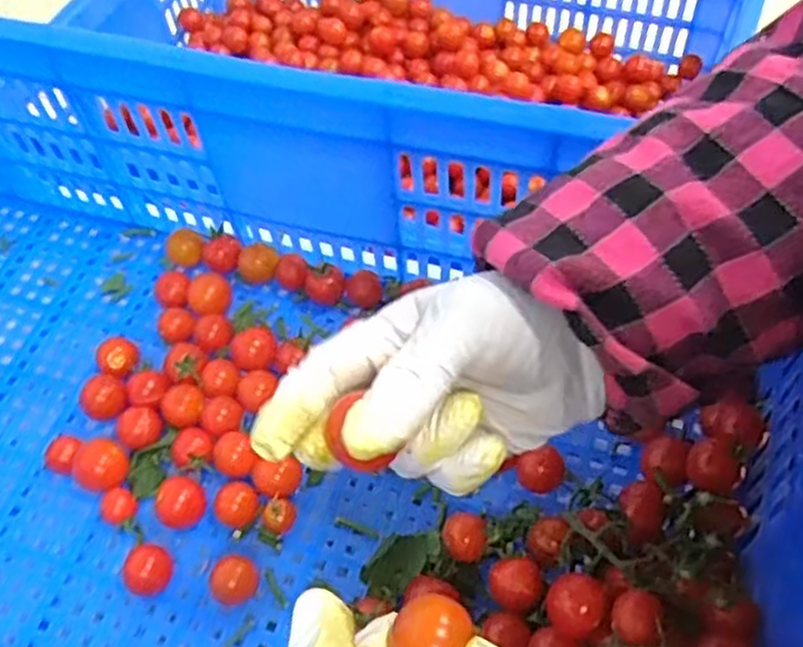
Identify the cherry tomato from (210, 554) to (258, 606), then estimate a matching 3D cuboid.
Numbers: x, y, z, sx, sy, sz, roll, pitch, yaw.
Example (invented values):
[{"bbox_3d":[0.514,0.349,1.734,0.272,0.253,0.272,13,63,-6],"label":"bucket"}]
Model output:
[{"bbox_3d":[-0.088,0.139,0.414,0.023,0.023,0.024,-2,54,3],"label":"cherry tomato"}]

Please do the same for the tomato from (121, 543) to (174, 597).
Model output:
[{"bbox_3d":[-0.136,0.136,0.422,0.024,0.024,0.025,-2,54,3],"label":"tomato"}]

